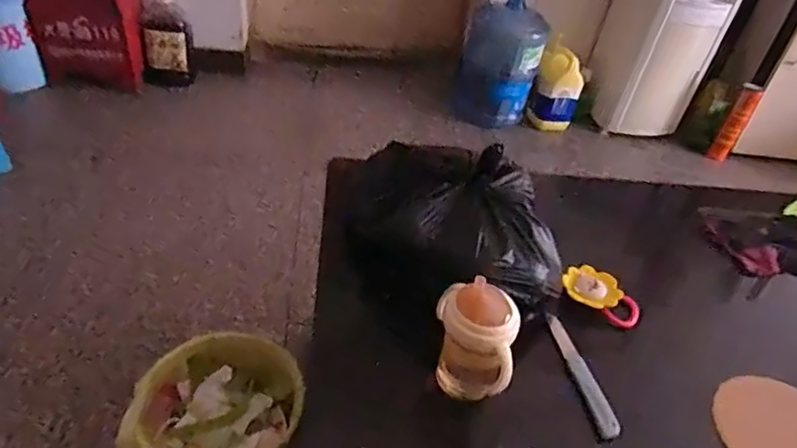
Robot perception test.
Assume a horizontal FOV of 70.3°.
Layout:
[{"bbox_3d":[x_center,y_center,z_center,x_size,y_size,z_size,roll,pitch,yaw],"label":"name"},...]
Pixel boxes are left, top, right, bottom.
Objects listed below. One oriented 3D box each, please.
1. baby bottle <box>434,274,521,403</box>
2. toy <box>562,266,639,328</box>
[{"bbox_3d":[0.076,0.122,0.581,0.081,0.142,0.075,15,40,9],"label":"baby bottle"},{"bbox_3d":[0.276,0.093,0.766,0.106,0.022,0.065,35,46,29],"label":"toy"}]

